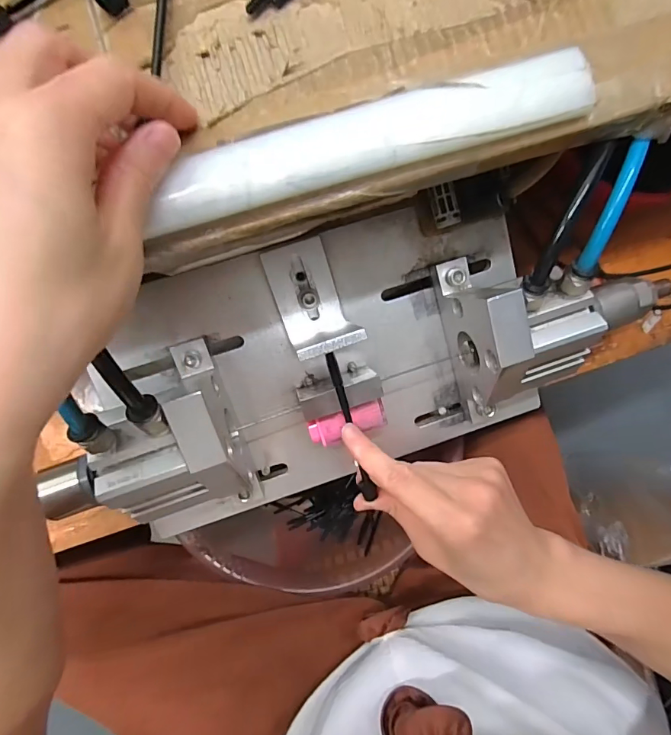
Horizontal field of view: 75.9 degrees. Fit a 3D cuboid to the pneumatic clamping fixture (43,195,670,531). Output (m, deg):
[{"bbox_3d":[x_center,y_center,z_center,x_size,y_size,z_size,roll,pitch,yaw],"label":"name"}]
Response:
[{"bbox_3d":[0.011,0.004,0.256,0.353,0.090,0.166,-21,104,-4],"label":"pneumatic clamping fixture"}]

